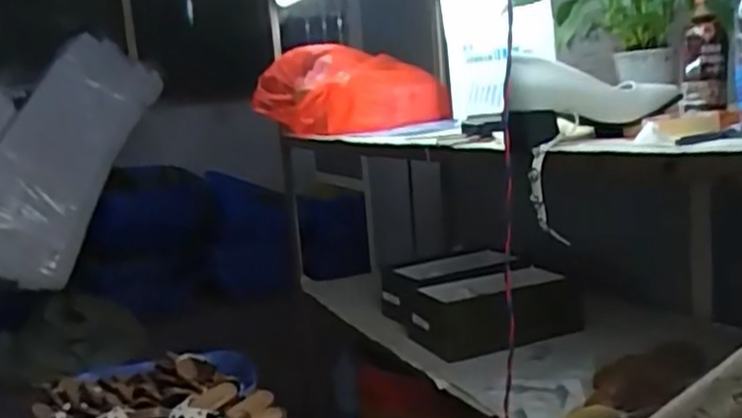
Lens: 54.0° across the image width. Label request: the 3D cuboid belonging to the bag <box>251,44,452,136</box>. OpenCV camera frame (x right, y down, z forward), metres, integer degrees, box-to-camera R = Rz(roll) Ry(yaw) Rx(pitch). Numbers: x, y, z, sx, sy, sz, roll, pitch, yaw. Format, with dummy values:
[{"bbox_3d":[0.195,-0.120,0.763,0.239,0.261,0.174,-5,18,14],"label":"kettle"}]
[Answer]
[{"bbox_3d":[-0.050,-0.275,1.644,0.423,0.189,0.333,-6,9,-5],"label":"bag"}]

